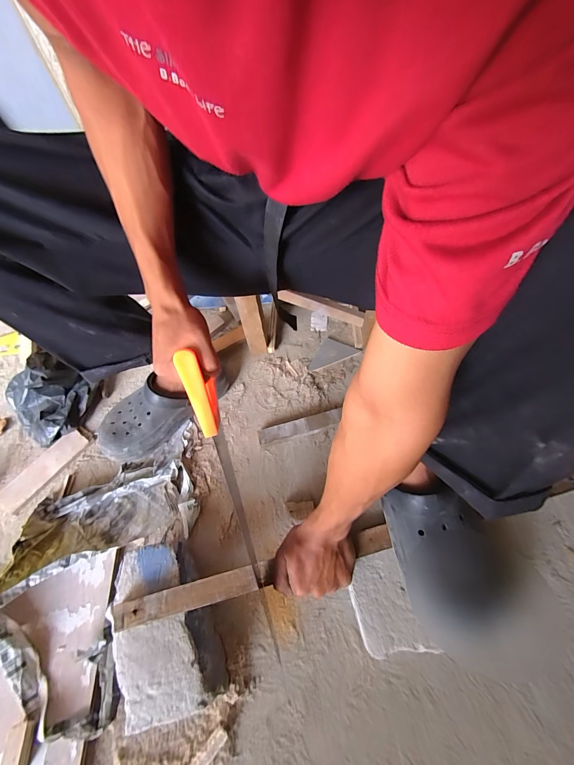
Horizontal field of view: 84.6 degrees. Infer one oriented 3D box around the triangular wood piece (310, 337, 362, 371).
[{"bbox_3d":[0.092,-0.069,0.698,0.110,0.008,0.062,-20,61,-7],"label":"triangular wood piece"}]

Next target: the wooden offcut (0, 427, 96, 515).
[{"bbox_3d":[-0.465,0.163,0.610,0.064,0.015,0.185,33,68,21],"label":"wooden offcut"}]

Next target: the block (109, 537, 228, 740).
[{"bbox_3d":[-0.174,0.344,0.450,0.110,0.072,0.202,-24,61,-9],"label":"block"}]

